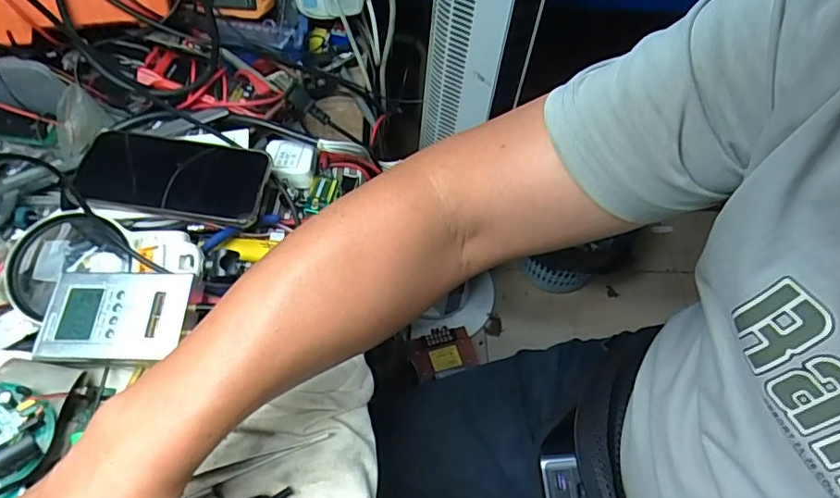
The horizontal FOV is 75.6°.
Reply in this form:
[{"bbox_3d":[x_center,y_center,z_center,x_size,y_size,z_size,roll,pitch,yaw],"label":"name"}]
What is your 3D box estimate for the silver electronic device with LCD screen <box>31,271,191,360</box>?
[{"bbox_3d":[-0.223,0.048,0.397,0.098,0.016,0.065,3,54,-4],"label":"silver electronic device with LCD screen"}]

